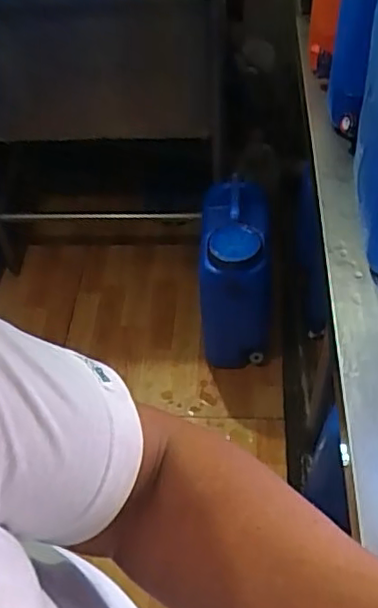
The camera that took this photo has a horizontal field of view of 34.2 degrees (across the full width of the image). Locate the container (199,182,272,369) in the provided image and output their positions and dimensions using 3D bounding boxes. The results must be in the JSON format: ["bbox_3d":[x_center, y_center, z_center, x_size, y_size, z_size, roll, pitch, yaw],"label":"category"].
[{"bbox_3d":[0.120,-0.069,1.572,0.168,0.383,0.342,0,51,5],"label":"container"}]

